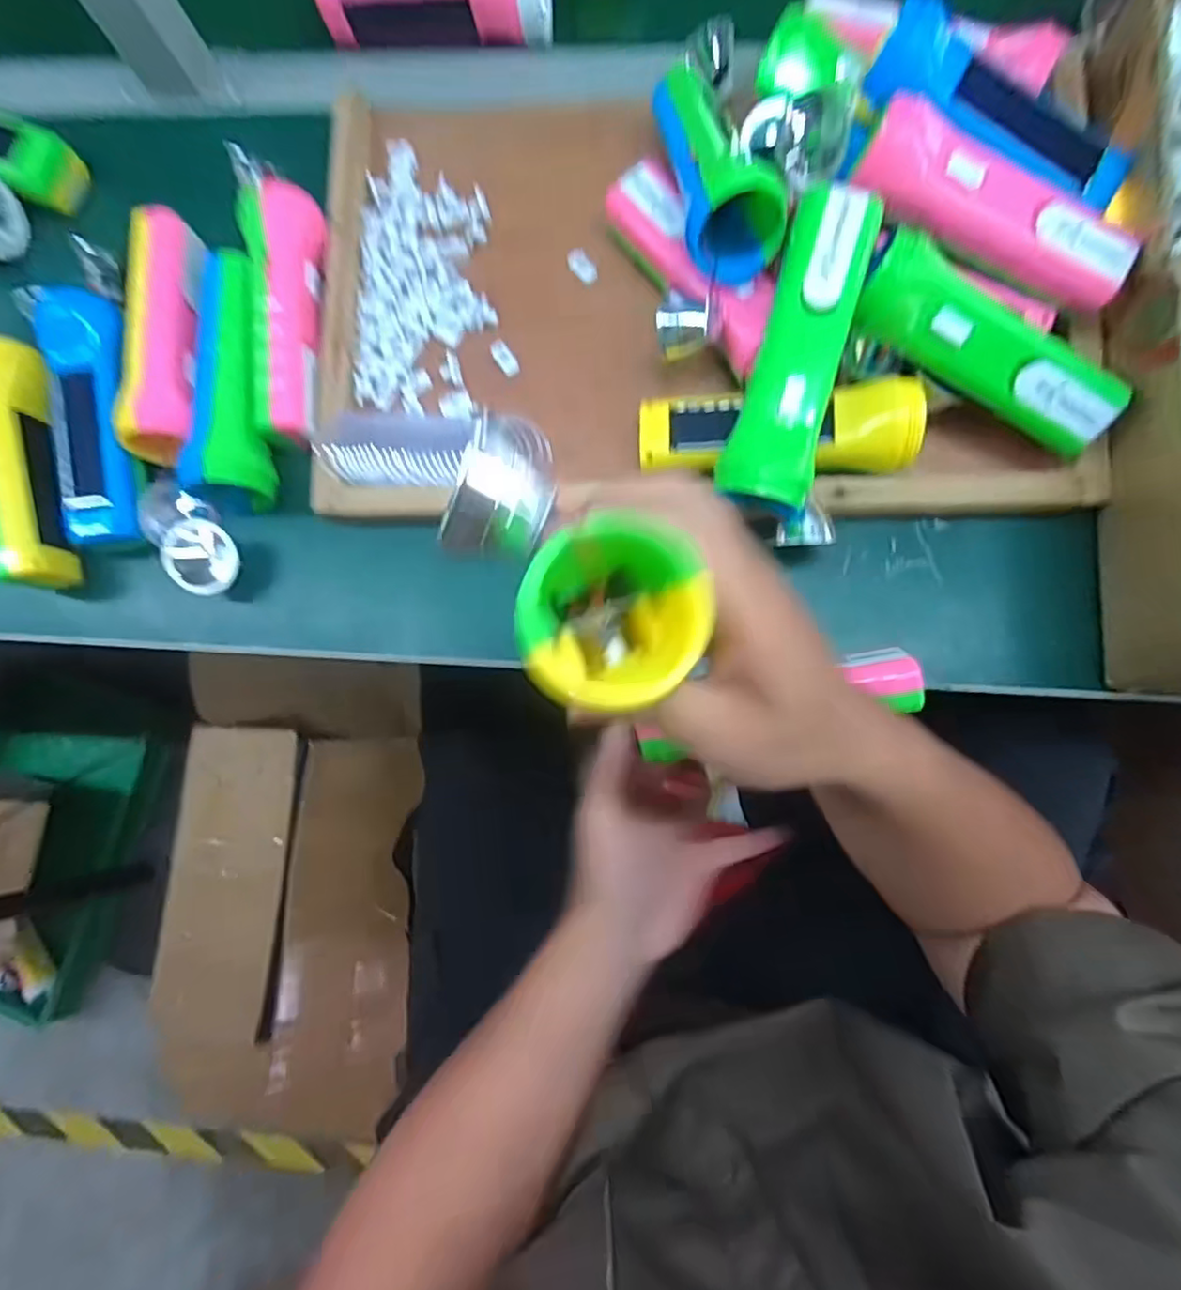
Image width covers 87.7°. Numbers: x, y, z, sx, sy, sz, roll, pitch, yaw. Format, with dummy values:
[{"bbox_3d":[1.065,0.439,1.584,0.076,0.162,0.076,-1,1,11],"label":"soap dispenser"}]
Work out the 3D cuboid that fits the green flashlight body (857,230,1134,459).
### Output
[{"bbox_3d":[0.215,-0.161,0.333,0.155,0.037,0.046,29,84,-7],"label":"green flashlight body"}]

